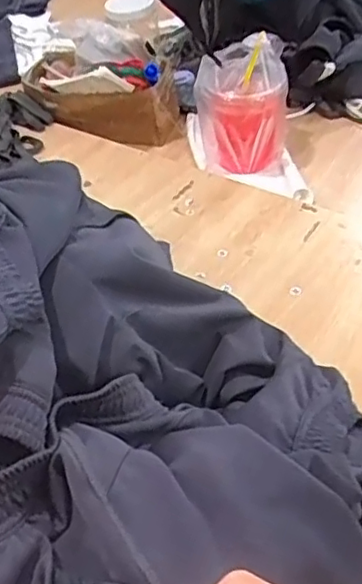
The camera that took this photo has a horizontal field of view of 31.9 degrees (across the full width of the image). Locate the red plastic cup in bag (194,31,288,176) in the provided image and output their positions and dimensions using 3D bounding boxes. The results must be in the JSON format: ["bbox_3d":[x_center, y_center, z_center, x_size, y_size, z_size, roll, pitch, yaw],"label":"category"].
[{"bbox_3d":[0.086,-0.290,0.947,0.138,0.177,0.142,0,46,6],"label":"red plastic cup in bag"}]

